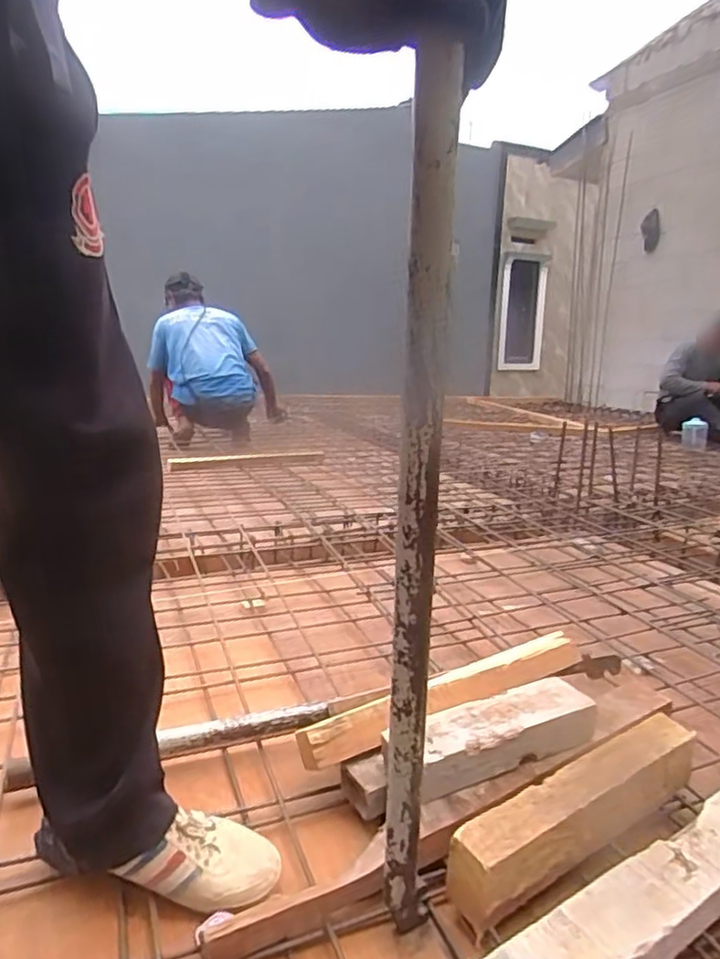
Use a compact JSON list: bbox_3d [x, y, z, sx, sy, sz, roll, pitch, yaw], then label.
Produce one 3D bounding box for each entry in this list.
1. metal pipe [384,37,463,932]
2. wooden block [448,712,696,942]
[{"bbox_3d":[0.043,0.075,0.488,0.031,0.700,0.022,1,16,1],"label":"metal pipe"},{"bbox_3d":[0.236,0.349,0.673,0.337,0.087,0.063,-5,15,-33],"label":"wooden block"}]

